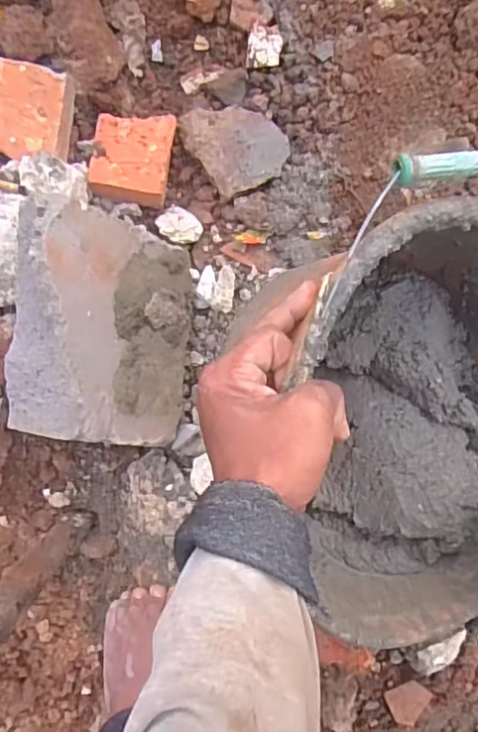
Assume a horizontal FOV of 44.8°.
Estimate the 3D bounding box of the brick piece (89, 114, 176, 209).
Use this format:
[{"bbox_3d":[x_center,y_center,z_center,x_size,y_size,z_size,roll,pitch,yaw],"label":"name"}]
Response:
[{"bbox_3d":[-0.113,-0.226,0.624,0.078,0.035,0.094,8,84,0],"label":"brick piece"}]

